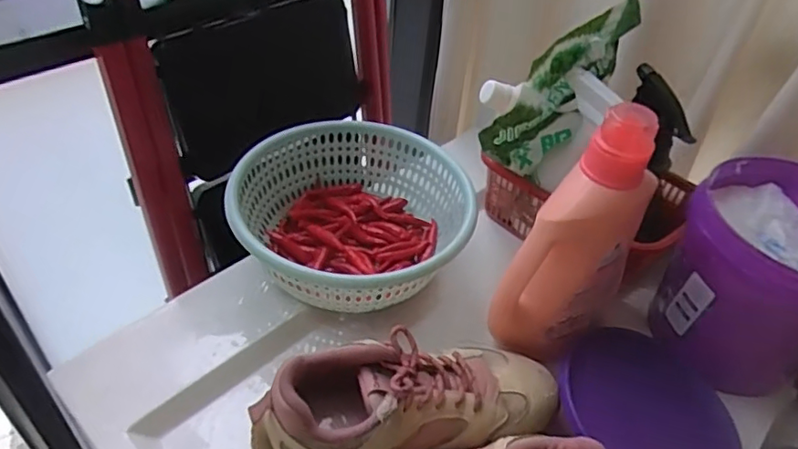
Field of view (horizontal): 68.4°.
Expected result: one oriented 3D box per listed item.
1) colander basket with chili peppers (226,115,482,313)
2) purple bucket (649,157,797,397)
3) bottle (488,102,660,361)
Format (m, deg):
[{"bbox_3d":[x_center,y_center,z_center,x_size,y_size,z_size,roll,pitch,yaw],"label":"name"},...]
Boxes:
[{"bbox_3d":[-0.043,-0.011,0.577,0.204,0.078,0.207,4,43,-4],"label":"colander basket with chili peppers"},{"bbox_3d":[0.330,0.048,0.533,0.169,0.152,0.154,-28,53,-32],"label":"purple bucket"},{"bbox_3d":[0.146,0.020,0.471,0.084,0.207,0.107,28,47,21],"label":"bottle"}]

